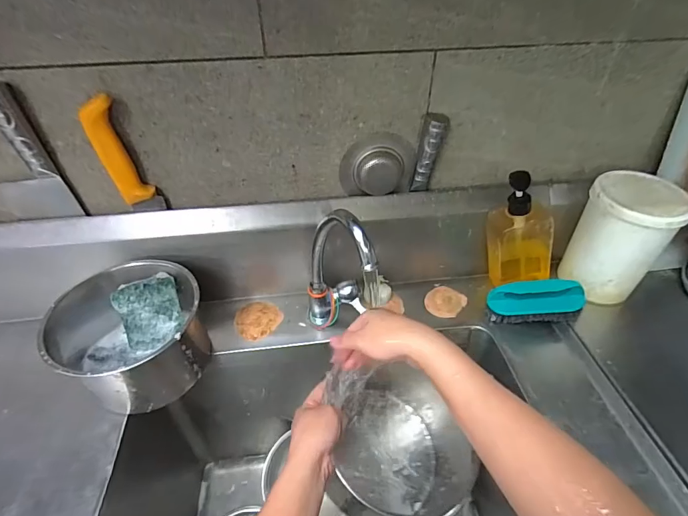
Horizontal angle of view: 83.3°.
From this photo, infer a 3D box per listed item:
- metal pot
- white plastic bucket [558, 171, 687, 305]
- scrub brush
[{"bbox_3d":[-0.284,0.097,0.518,0.188,0.115,0.165,27,48,28],"label":"metal pot"},{"bbox_3d":[0.399,-0.024,0.569,0.110,0.165,0.103,0,41,0],"label":"white plastic bucket"},{"bbox_3d":[0.287,0.064,0.586,0.130,0.062,0.033,-6,10,7],"label":"scrub brush"}]

